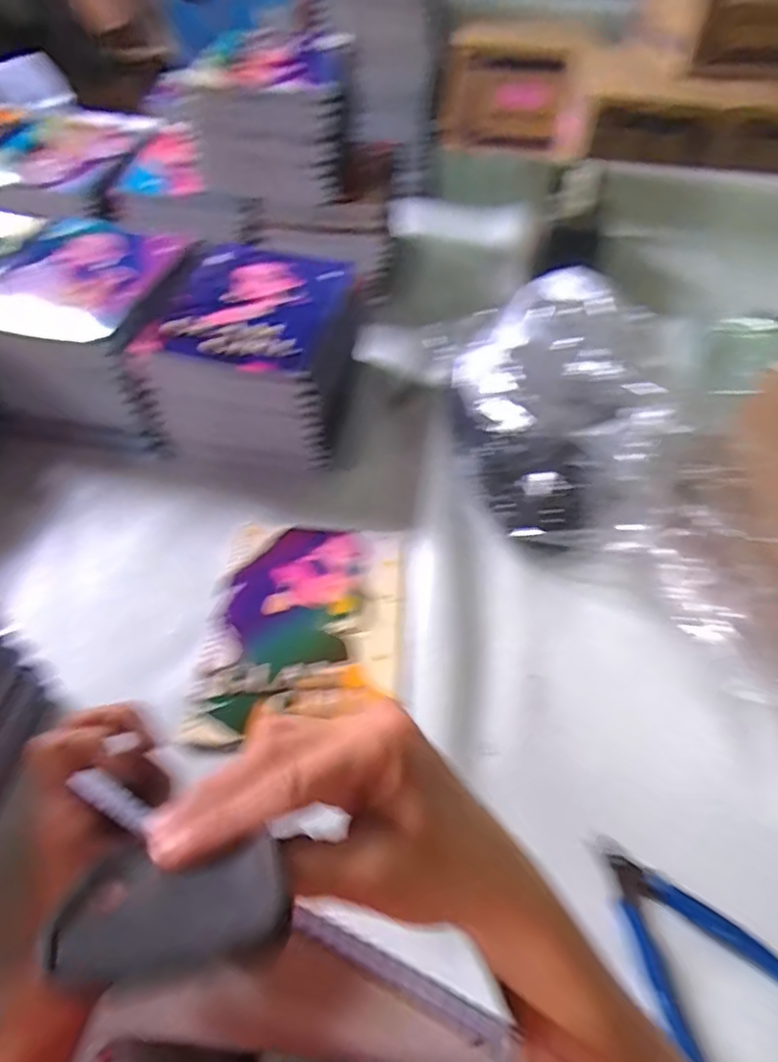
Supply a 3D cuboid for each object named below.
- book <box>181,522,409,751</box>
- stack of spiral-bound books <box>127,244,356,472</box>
[{"bbox_3d":[-0.063,0.073,0.497,0.150,0.010,0.192,3,51,0],"label":"book"},{"bbox_3d":[-0.124,-0.175,0.628,0.175,0.108,0.204,5,51,2],"label":"stack of spiral-bound books"}]

